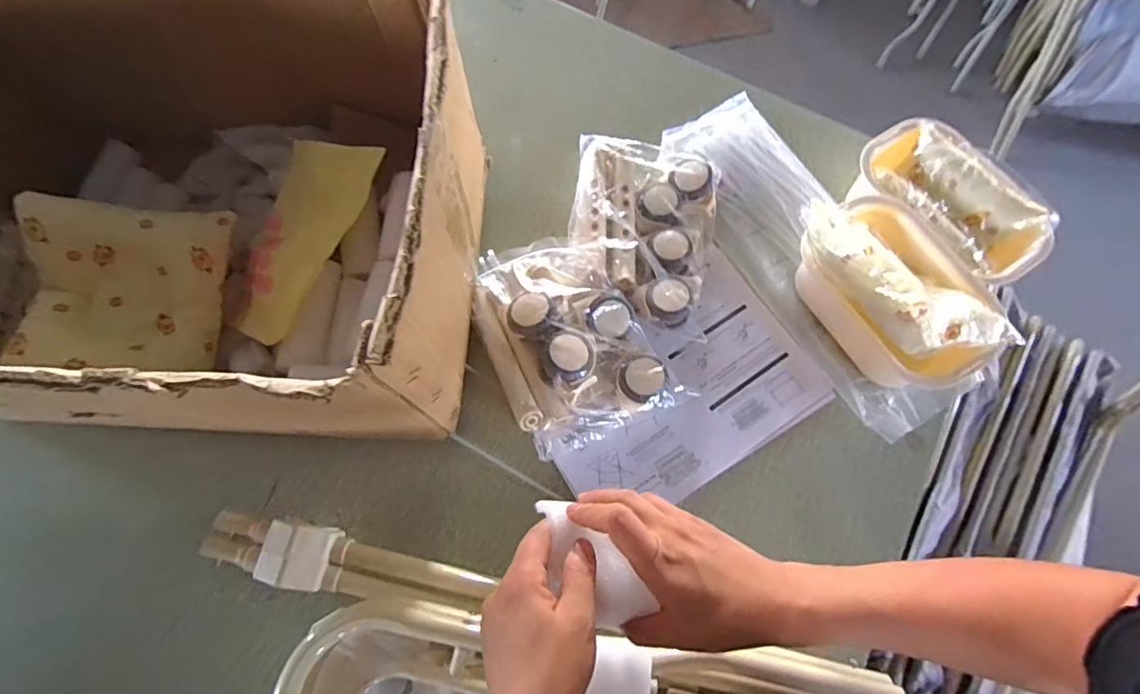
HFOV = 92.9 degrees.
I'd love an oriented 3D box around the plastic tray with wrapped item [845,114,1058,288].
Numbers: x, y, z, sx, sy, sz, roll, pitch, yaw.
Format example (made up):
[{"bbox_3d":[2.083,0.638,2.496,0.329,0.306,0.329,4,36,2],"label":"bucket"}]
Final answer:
[{"bbox_3d":[0.415,-0.153,0.605,0.126,0.079,0.206,-36,75,-13],"label":"plastic tray with wrapped item"}]

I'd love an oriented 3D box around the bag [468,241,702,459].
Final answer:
[{"bbox_3d":[-0.004,-0.025,0.565,0.170,0.075,0.242,-21,72,-9],"label":"bag"}]

